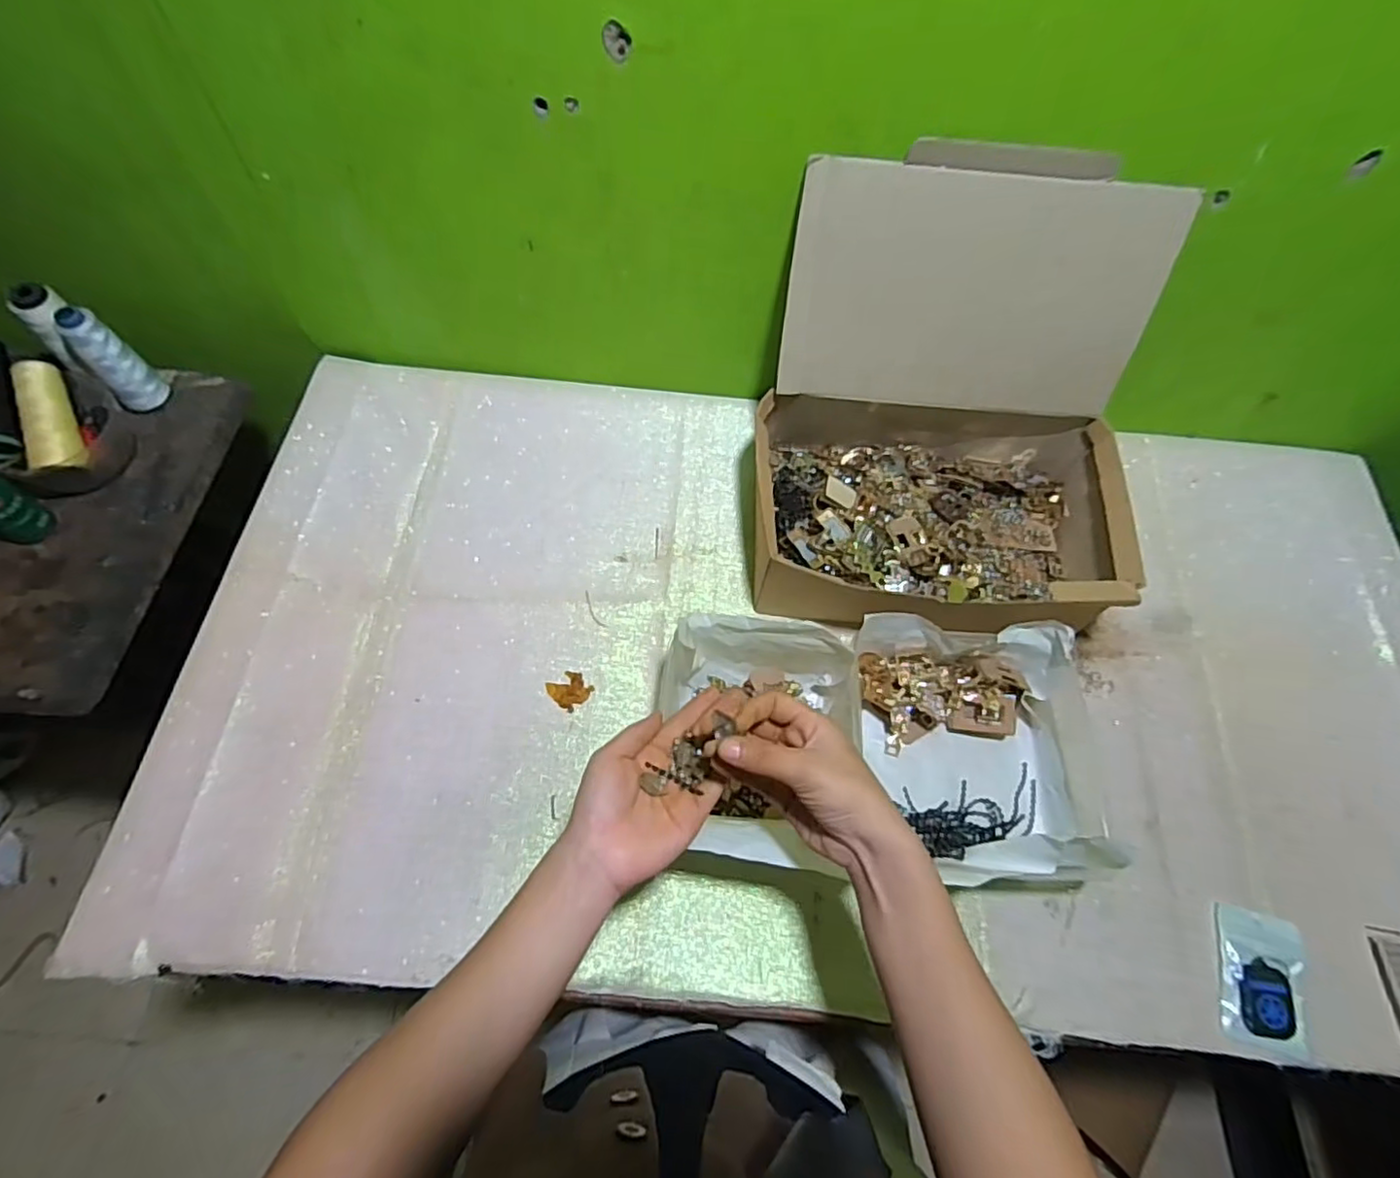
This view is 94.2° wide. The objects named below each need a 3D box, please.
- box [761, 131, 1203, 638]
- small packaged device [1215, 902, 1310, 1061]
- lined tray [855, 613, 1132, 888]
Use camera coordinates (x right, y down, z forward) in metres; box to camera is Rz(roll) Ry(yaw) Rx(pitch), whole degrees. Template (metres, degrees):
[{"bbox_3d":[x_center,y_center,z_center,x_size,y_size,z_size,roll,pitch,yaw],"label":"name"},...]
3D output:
[{"bbox_3d":[0.225,-0.135,0.573,0.330,0.276,0.311,5,65,0],"label":"box"},{"bbox_3d":[0.451,0.312,0.521,0.066,0.015,0.098,18,66,6],"label":"small packaged device"},{"bbox_3d":[0.236,0.135,0.551,0.197,0.087,0.204,2,65,-2],"label":"lined tray"}]

